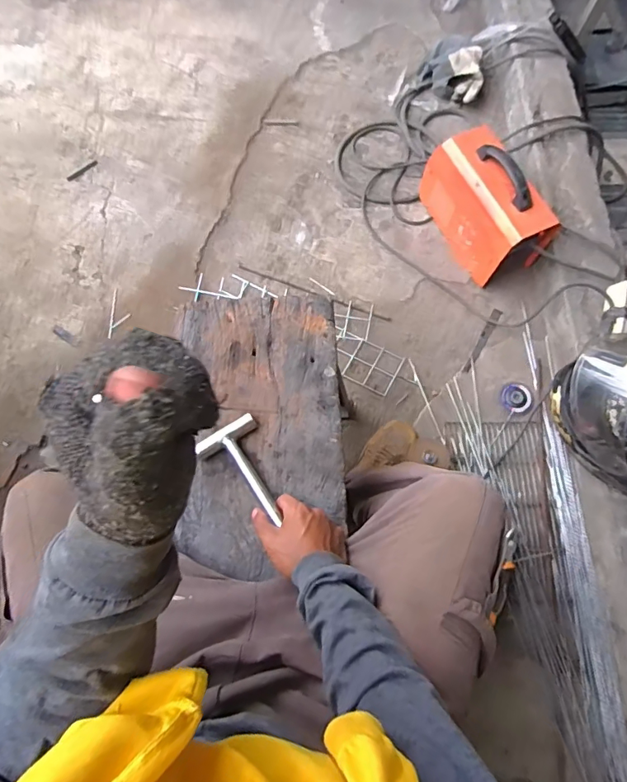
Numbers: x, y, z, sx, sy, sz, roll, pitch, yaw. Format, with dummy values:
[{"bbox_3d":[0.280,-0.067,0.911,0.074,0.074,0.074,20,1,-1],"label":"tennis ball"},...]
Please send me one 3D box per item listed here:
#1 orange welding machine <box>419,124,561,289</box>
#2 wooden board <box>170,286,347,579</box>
[{"bbox_3d":[0.413,-0.458,1.148,0.143,0.231,0.338,-28,75,-9],"label":"orange welding machine"},{"bbox_3d":[-0.073,0.044,0.676,0.225,0.019,0.402,-4,70,1],"label":"wooden board"}]

